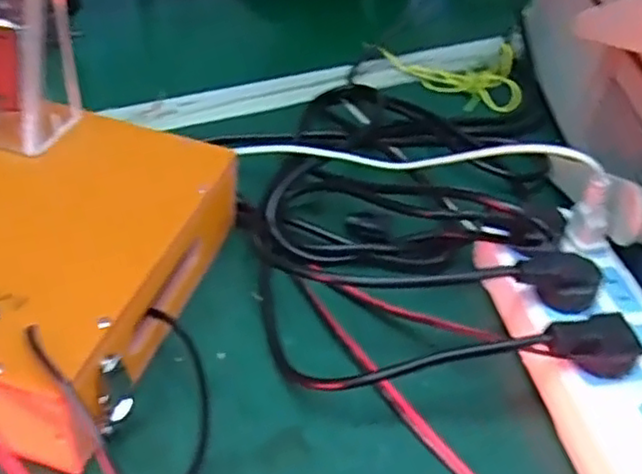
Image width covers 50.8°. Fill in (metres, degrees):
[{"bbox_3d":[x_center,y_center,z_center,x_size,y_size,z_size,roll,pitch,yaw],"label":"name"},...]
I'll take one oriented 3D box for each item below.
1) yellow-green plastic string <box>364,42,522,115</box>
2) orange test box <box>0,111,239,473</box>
[{"bbox_3d":[0.105,-0.140,0.568,0.130,0.037,0.044,19,43,12],"label":"yellow-green plastic string"},{"bbox_3d":[-0.167,0.005,0.342,0.197,0.064,0.187,16,43,9],"label":"orange test box"}]

